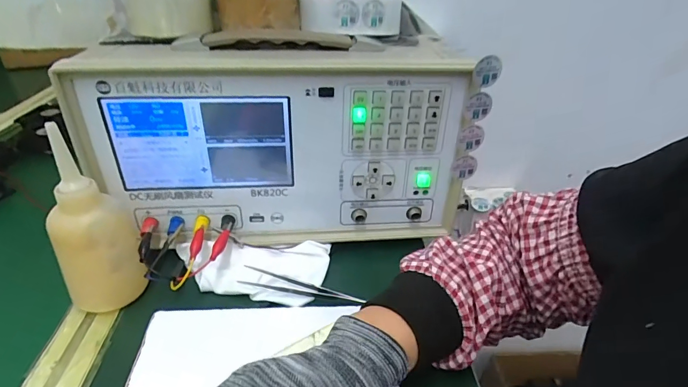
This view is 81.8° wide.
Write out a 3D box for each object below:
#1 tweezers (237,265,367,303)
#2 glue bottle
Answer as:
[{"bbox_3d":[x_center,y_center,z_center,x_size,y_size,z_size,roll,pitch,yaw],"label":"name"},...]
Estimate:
[{"bbox_3d":[-0.040,0.086,0.372,0.116,0.008,0.018,6,34,9],"label":"tweezers"},{"bbox_3d":[-0.215,0.021,0.333,0.062,0.136,0.067,-18,38,-25],"label":"glue bottle"}]

